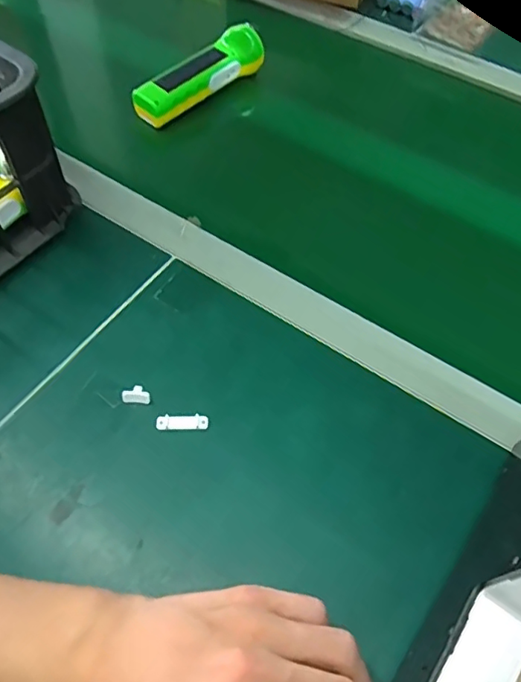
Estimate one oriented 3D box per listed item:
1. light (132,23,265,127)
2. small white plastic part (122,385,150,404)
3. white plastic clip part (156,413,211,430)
[{"bbox_3d":[-0.068,-0.299,0.605,0.178,0.033,0.044,-39,67,-22],"label":"light"},{"bbox_3d":[-0.092,0.040,0.402,0.020,0.008,0.013,1,58,-1],"label":"small white plastic part"},{"bbox_3d":[-0.057,0.059,0.395,0.038,0.008,0.010,-1,58,-2],"label":"white plastic clip part"}]

